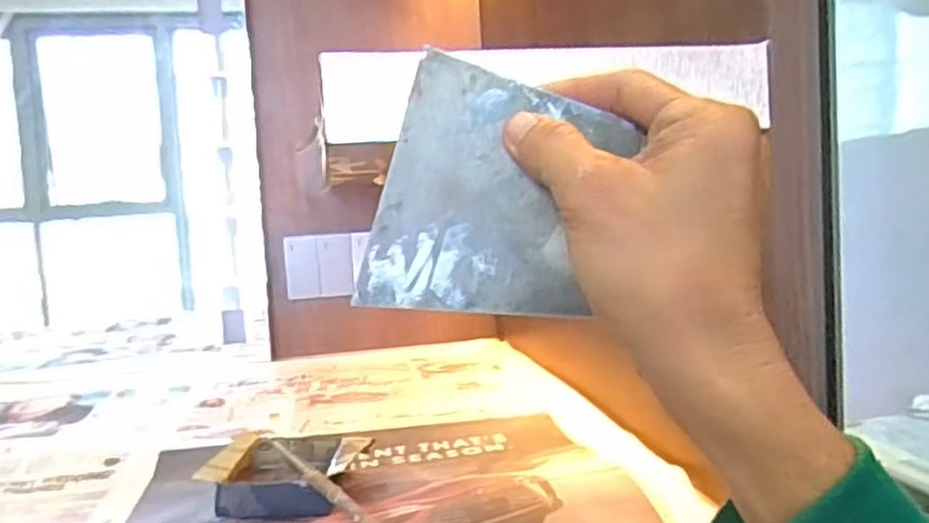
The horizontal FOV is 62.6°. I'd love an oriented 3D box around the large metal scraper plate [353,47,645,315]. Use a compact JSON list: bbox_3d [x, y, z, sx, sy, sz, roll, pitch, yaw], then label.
[{"bbox_3d":[0.010,-0.025,0.298,0.090,0.100,0.004,14,-3,20],"label":"large metal scraper plate"}]

